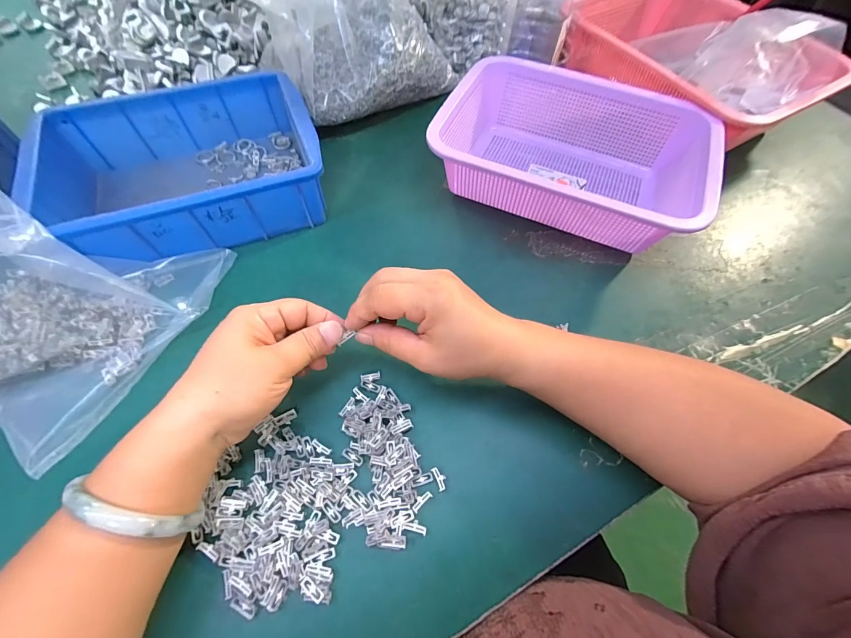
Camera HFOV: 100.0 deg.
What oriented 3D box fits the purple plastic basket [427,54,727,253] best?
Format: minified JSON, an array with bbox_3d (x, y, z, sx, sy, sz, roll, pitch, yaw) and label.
[{"bbox_3d":[0.154,-0.177,0.389,0.261,0.080,0.190,27,63,12],"label":"purple plastic basket"}]

